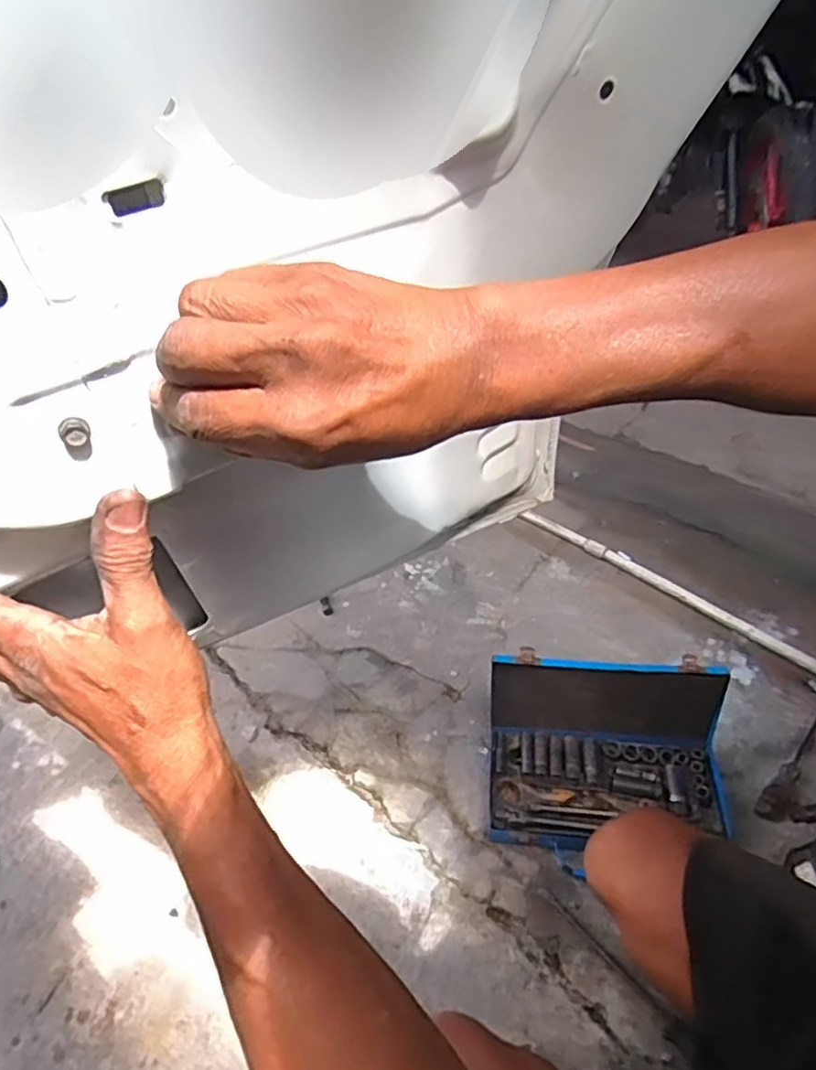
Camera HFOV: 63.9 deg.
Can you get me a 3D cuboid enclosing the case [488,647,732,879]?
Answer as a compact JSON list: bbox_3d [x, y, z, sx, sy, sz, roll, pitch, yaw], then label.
[{"bbox_3d":[0.253,0.295,0.827,0.296,0.170,0.206,1,42,10],"label":"case"}]

